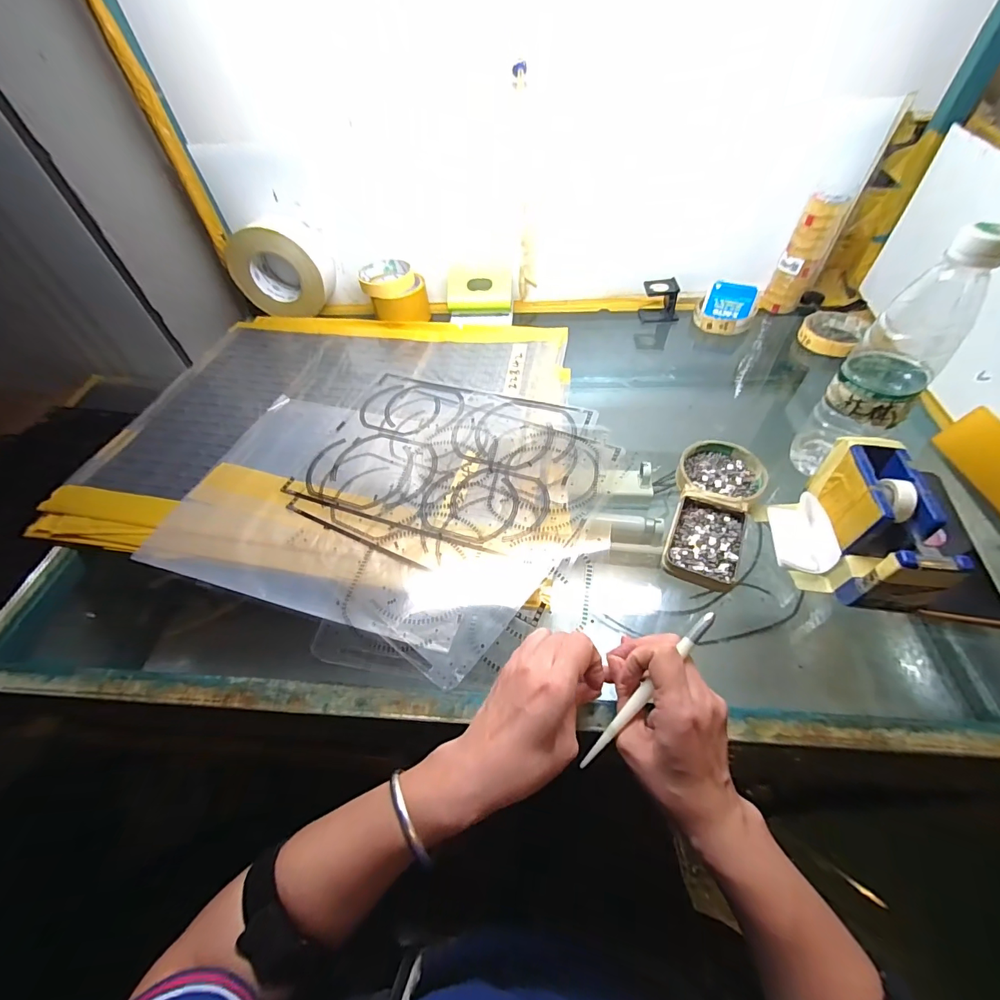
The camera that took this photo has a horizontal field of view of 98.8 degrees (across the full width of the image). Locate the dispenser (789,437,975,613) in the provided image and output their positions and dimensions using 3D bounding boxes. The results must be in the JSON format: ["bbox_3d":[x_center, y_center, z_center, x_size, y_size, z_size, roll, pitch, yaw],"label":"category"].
[{"bbox_3d":[0.307,0.018,0.359,0.069,0.069,0.127,10,52,12],"label":"dispenser"}]

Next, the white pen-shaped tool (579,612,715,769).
[{"bbox_3d":[0.102,0.131,0.296,0.136,0.006,0.009,-48,59,-2],"label":"white pen-shaped tool"}]

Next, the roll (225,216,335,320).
[{"bbox_3d":[-0.338,-0.361,0.677,0.134,0.136,0.072,6,51,9],"label":"roll"}]

